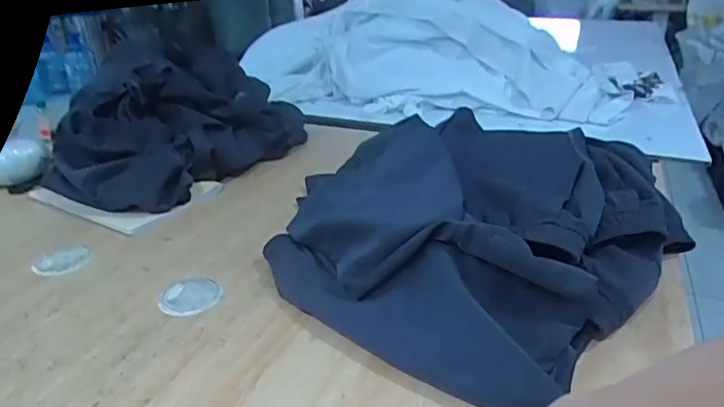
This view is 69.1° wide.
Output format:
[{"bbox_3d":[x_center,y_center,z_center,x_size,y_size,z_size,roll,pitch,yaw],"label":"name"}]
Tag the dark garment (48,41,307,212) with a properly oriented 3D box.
[{"bbox_3d":[-0.309,-0.141,0.880,0.287,0.181,0.397,9,28,20],"label":"dark garment"}]

